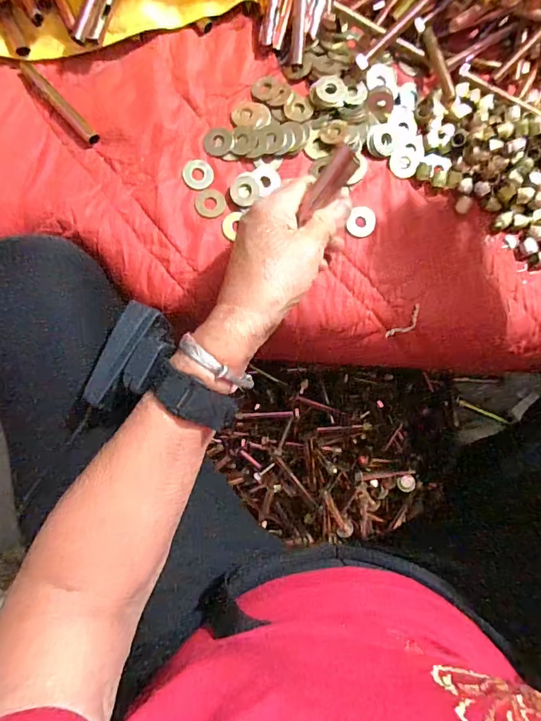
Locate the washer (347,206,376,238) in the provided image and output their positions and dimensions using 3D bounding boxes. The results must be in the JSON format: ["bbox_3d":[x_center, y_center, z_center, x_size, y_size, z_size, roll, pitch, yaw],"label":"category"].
[{"bbox_3d":[0.076,-0.115,0.366,0.022,0.004,0.026,34,82,2],"label":"washer"}]

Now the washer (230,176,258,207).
[{"bbox_3d":[-0.021,-0.138,0.358,0.023,0.006,0.024,-8,83,-4],"label":"washer"}]

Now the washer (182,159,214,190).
[{"bbox_3d":[-0.059,-0.153,0.359,0.024,0.004,0.026,-9,83,-4],"label":"washer"}]

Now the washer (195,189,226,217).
[{"bbox_3d":[-0.049,-0.129,0.357,0.024,0.004,0.024,0,83,-3],"label":"washer"}]

